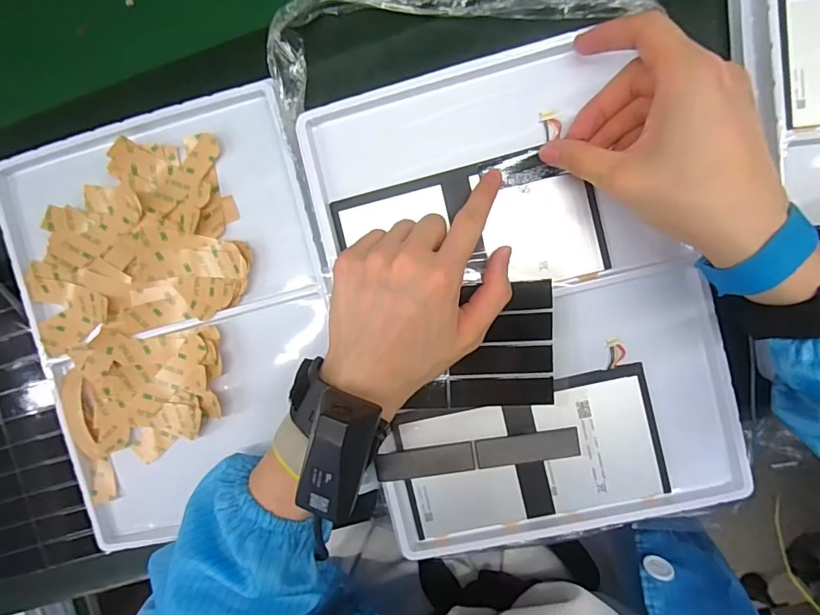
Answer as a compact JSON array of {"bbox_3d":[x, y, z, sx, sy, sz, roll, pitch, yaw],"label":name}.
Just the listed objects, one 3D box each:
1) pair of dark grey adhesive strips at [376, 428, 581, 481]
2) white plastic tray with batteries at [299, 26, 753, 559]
[{"bbox_3d":[0.048,0.102,0.321,0.134,0.004,0.020,-8,90,6],"label":"pair of dark grey adhesive strips"},{"bbox_3d":[0.072,-0.005,0.335,0.232,0.057,0.319,-14,93,2],"label":"white plastic tray with batteries"}]

